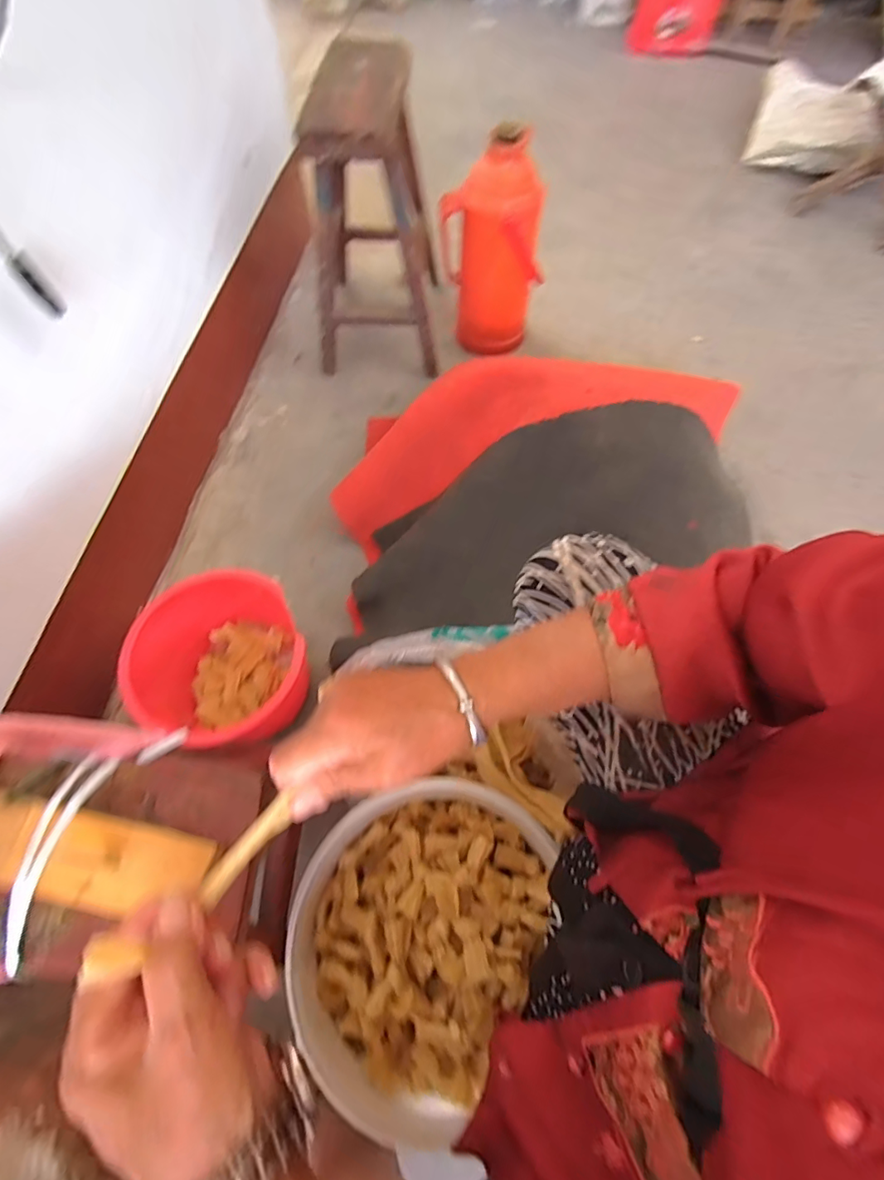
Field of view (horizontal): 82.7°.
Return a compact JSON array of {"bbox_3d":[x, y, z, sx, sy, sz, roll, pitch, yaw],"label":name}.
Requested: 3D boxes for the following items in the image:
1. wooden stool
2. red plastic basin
[{"bbox_3d":[-0.149,-0.720,0.994,0.246,0.428,0.354,-5,63,-2],"label":"wooden stool"},{"bbox_3d":[-0.292,0.117,0.704,0.204,0.138,0.213,0,63,0],"label":"red plastic basin"}]

